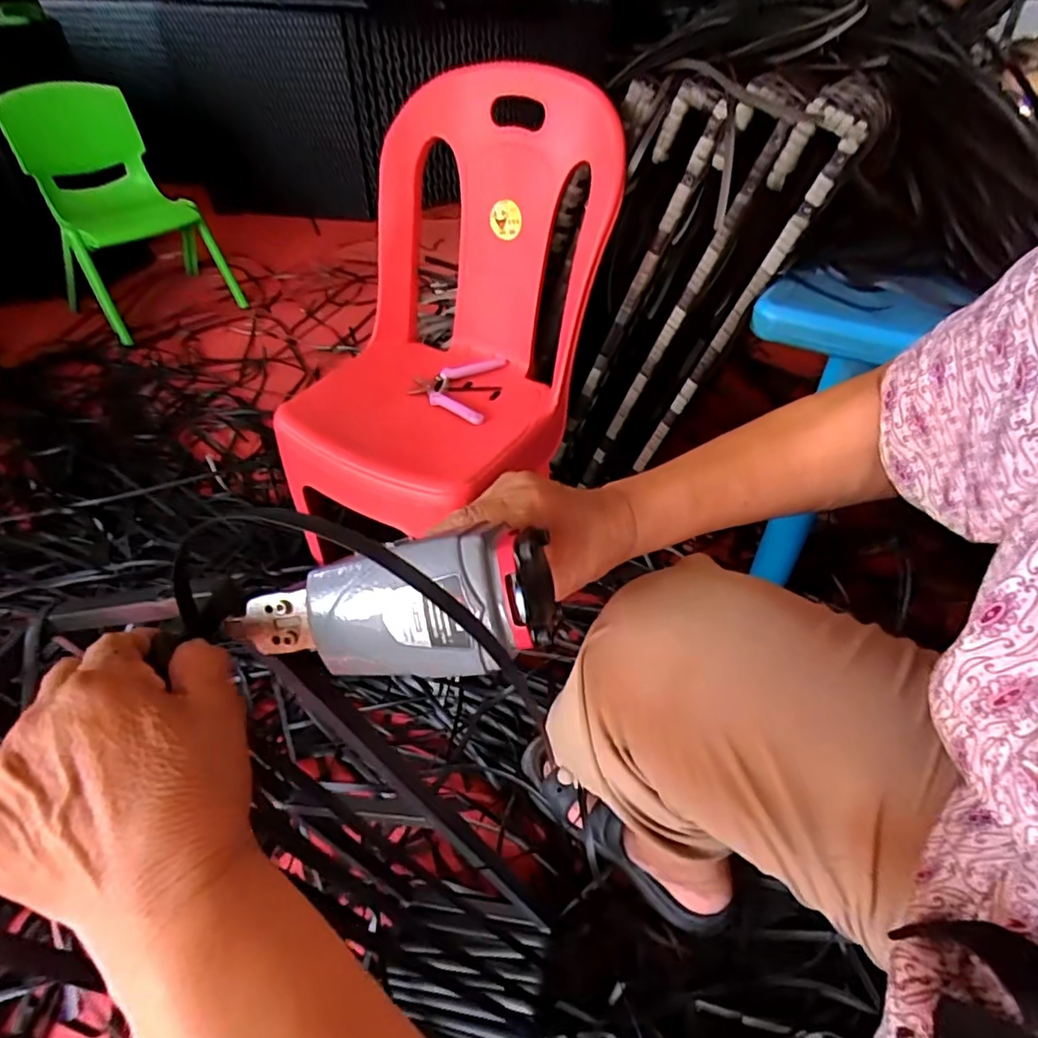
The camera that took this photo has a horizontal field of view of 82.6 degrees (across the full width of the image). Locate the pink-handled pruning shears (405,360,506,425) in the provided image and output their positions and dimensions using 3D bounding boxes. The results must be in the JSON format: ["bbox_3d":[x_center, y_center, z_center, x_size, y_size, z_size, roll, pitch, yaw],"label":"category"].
[{"bbox_3d":[-0.094,-0.191,0.855,0.121,0.027,0.136,9,45,9],"label":"pink-handled pruning shears"}]

